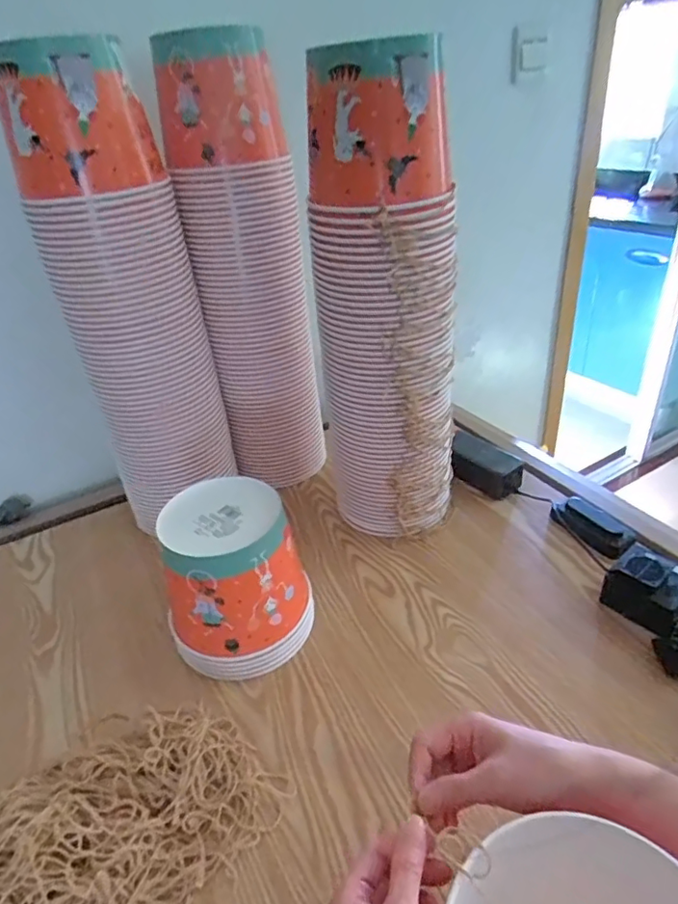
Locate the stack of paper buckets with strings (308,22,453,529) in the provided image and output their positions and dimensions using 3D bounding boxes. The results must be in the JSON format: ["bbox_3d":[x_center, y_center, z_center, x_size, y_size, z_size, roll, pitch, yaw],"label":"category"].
[{"bbox_3d":[0.056,-0.149,0.675,0.159,0.557,0.154,-3,33,4],"label":"stack of paper buckets with strings"}]

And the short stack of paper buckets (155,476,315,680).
[{"bbox_3d":[-0.110,0.135,0.609,0.145,0.166,0.139,-11,33,-9],"label":"short stack of paper buckets"}]

